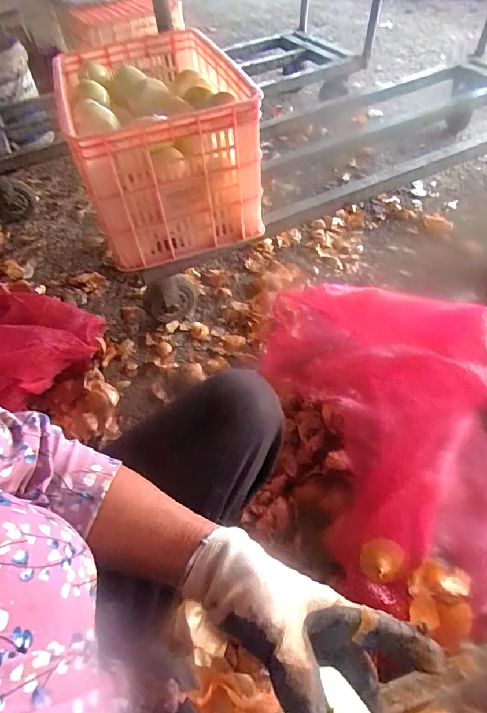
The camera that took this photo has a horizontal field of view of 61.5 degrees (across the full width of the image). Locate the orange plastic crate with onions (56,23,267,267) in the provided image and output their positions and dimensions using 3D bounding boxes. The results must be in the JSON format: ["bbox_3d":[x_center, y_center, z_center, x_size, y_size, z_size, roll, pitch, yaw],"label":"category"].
[{"bbox_3d":[-0.167,-0.426,0.820,0.298,0.240,0.423,-18,54,-8],"label":"orange plastic crate with onions"}]

